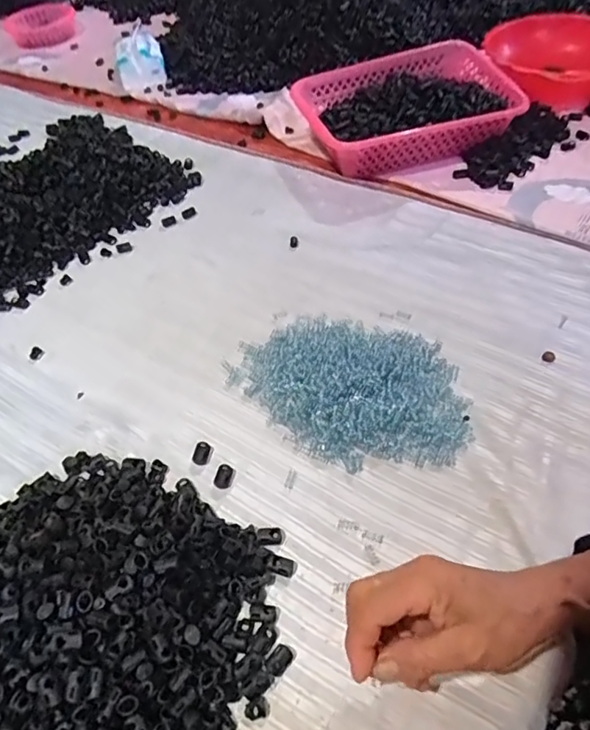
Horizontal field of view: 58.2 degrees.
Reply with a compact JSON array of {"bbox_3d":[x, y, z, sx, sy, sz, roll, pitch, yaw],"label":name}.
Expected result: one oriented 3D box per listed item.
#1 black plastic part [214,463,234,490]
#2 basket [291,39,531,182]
[{"bbox_3d":[-0.064,0.100,0.478,0.015,0.008,0.023,9,52,12],"label":"black plastic part"},{"bbox_3d":[0.178,-0.398,0.842,0.336,0.100,0.215,-13,51,-6],"label":"basket"}]

